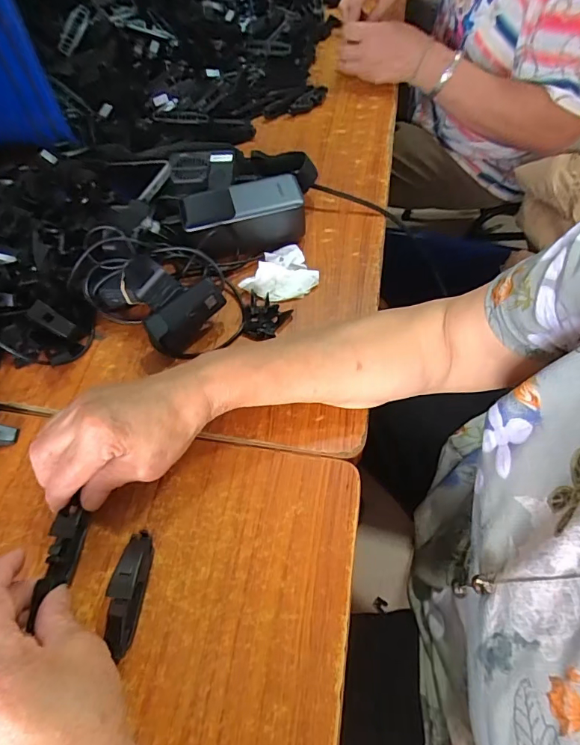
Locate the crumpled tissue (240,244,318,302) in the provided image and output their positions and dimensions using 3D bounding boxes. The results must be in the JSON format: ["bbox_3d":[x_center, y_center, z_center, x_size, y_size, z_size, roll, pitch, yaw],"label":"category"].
[{"bbox_3d":[-0.004,-0.106,0.462,0.064,0.023,0.073,23,62,15],"label":"crumpled tissue"}]

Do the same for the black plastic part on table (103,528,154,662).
[{"bbox_3d":[-0.108,0.146,0.303,0.019,0.028,0.074,4,58,4],"label":"black plastic part on table"}]

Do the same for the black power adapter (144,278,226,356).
[{"bbox_3d":[-0.095,-0.053,0.409,0.074,0.029,0.032,-46,67,-7],"label":"black power adapter"}]

